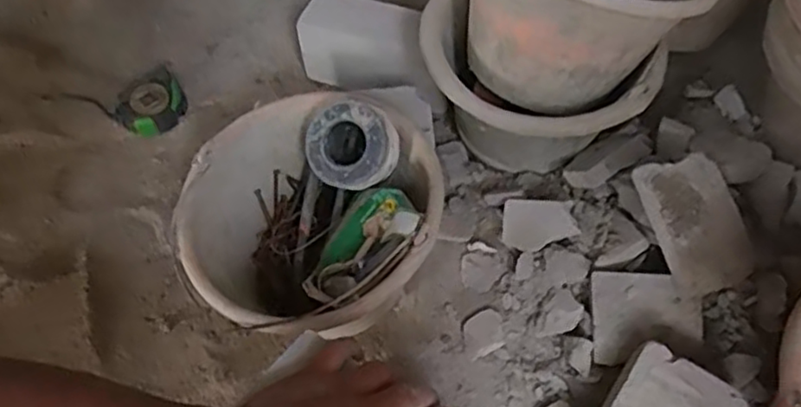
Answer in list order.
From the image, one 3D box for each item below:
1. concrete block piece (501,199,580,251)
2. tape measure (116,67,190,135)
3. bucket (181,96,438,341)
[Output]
[{"bbox_3d":[0.151,0.023,0.747,0.078,0.011,0.055,1,79,17],"label":"concrete block piece"},{"bbox_3d":[-0.325,-0.132,0.898,0.090,0.045,0.072,-30,60,-14],"label":"tape measure"},{"bbox_3d":[-0.082,0.032,0.700,0.246,0.187,0.237,-2,57,3],"label":"bucket"}]

